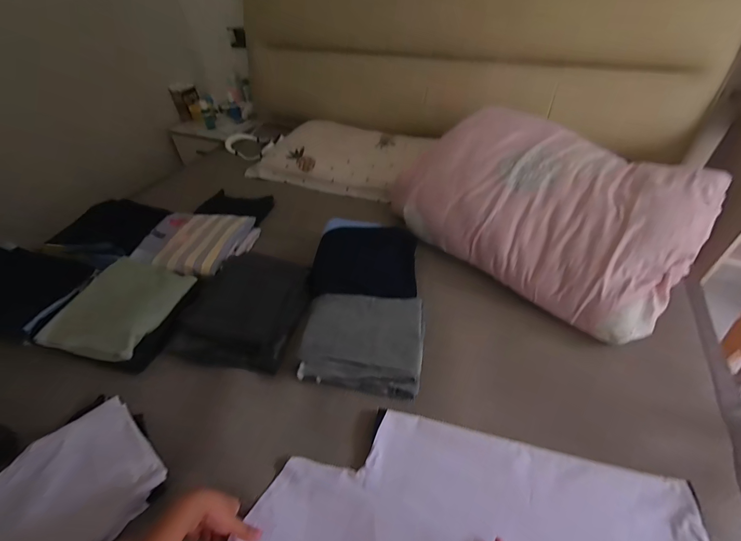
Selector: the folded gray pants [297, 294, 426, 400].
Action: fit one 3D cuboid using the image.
[{"bbox_3d":[-0.012,0.144,0.749,0.244,0.051,0.222,4,43,8],"label":"folded gray pants"}]

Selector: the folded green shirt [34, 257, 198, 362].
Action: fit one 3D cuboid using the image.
[{"bbox_3d":[-0.580,0.074,0.812,0.231,0.031,0.255,5,44,9],"label":"folded green shirt"}]

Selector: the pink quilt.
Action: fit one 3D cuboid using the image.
[{"bbox_3d":[0.422,-0.178,0.897,0.414,0.221,0.673,-32,50,-27],"label":"pink quilt"}]

